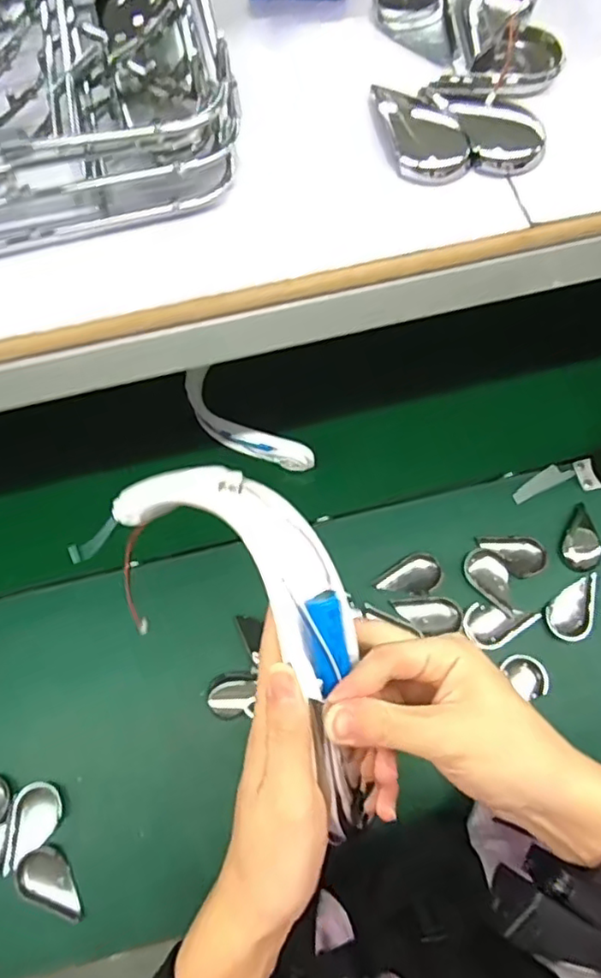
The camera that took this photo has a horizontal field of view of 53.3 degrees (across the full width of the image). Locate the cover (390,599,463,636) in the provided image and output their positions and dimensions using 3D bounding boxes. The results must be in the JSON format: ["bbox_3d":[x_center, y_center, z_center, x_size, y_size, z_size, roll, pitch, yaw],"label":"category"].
[{"bbox_3d":[0.147,0.142,0.692,0.078,0.012,0.041,15,71,6],"label":"cover"}]

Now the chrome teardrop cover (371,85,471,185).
[{"bbox_3d":[0.067,-0.208,0.348,0.038,0.023,0.069,-19,71,-6],"label":"chrome teardrop cover"}]

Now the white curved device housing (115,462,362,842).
[{"bbox_3d":[-0.024,0.038,0.323,0.069,0.034,0.148,-43,81,-13],"label":"white curved device housing"}]

